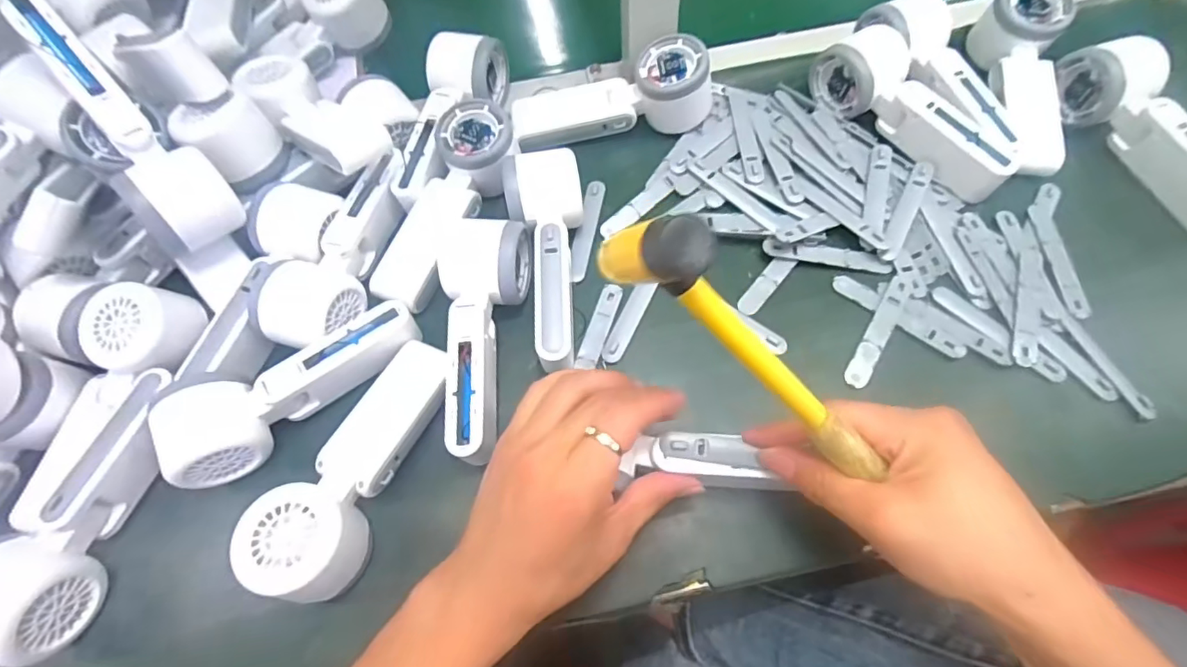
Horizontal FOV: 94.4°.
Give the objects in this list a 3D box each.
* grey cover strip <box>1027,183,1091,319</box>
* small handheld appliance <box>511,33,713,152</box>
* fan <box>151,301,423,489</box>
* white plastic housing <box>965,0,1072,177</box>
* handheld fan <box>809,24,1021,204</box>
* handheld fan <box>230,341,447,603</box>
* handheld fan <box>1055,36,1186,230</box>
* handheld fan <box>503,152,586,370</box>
[{"bbox_3d":[0.340,-0.064,0.401,0.025,0.006,0.115,4,65,5],"label":"grey cover strip"},{"bbox_3d":[0.016,-0.197,0.451,0.164,0.059,0.049,-9,64,-1],"label":"small handheld appliance"},{"bbox_3d":[-0.198,0.030,0.362,0.169,0.046,0.056,-36,68,-14],"label":"fan"},{"bbox_3d":[0.348,-0.203,0.437,0.052,0.057,0.169,5,65,5],"label":"white plastic housing"},{"bbox_3d":[0.250,-0.175,0.427,0.059,0.046,0.169,-34,68,-13],"label":"handheld fan"},{"bbox_3d":[-0.147,0.079,0.344,0.059,0.042,0.171,16,53,10],"label":"handheld fan"},{"bbox_3d":[0.426,-0.152,0.416,0.047,0.054,0.166,-21,65,-7],"label":"handheld fan"},{"bbox_3d":[-0.029,-0.050,0.386,0.052,0.051,0.165,-7,64,-1],"label":"handheld fan"}]

